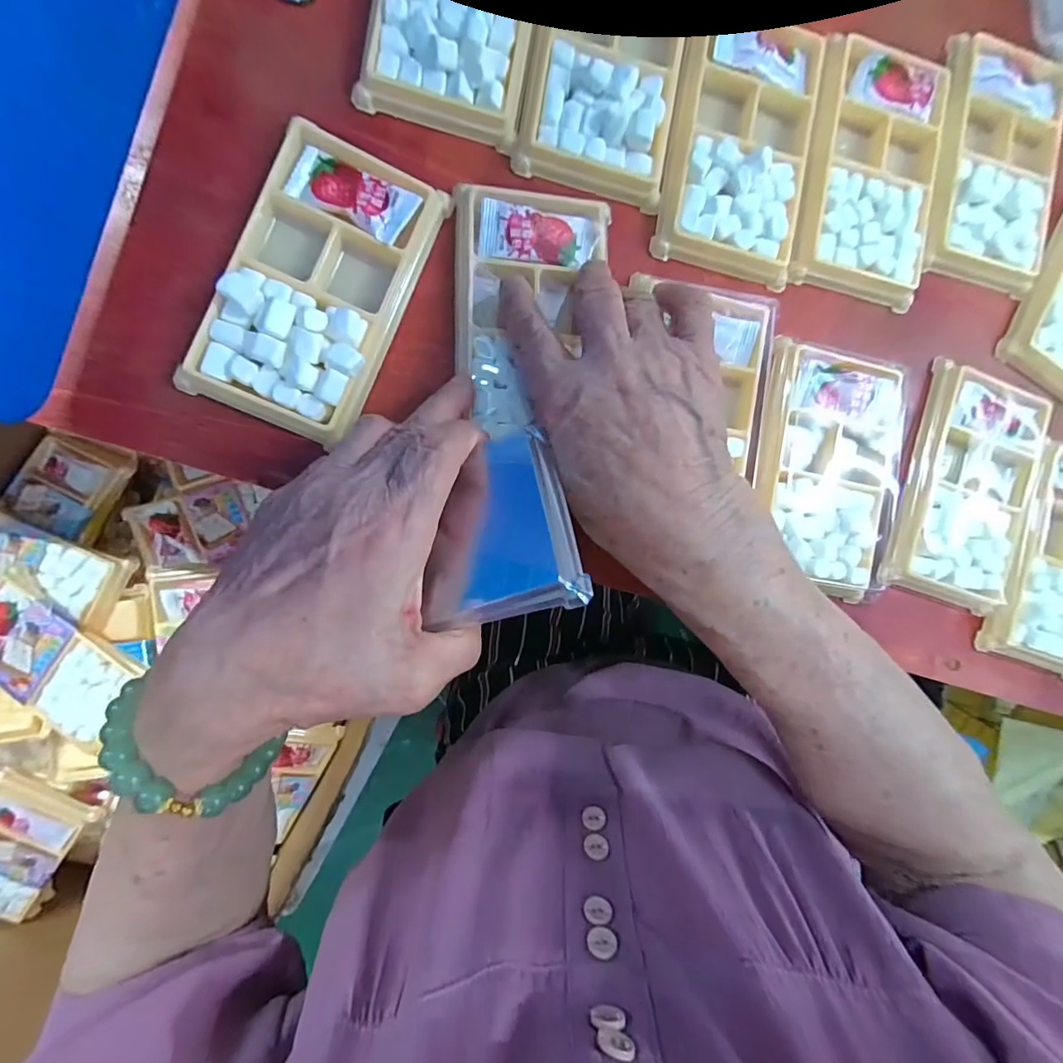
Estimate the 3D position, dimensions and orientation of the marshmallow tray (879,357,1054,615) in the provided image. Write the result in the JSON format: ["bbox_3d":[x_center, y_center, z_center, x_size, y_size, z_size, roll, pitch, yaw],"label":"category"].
[{"bbox_3d":[0.259,-0.026,0.295,0.079,0.012,0.134,18,88,-9],"label":"marshmallow tray"}]

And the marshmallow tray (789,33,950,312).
[{"bbox_3d":[0.190,-0.204,0.283,0.078,0.015,0.136,9,89,-9],"label":"marshmallow tray"}]

